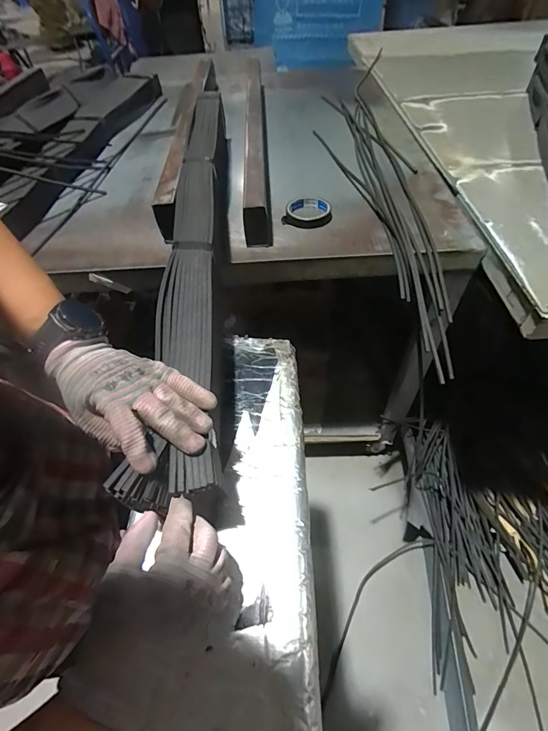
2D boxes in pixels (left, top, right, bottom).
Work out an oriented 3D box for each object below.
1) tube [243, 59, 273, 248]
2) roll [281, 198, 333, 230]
[{"bbox_3d":[-0.036,-0.506,0.842,0.046,0.088,0.680,-2,53,1],"label":"tube"},{"bbox_3d":[0.069,-0.307,0.729,0.090,0.022,0.092,-1,53,2],"label":"roll"}]

